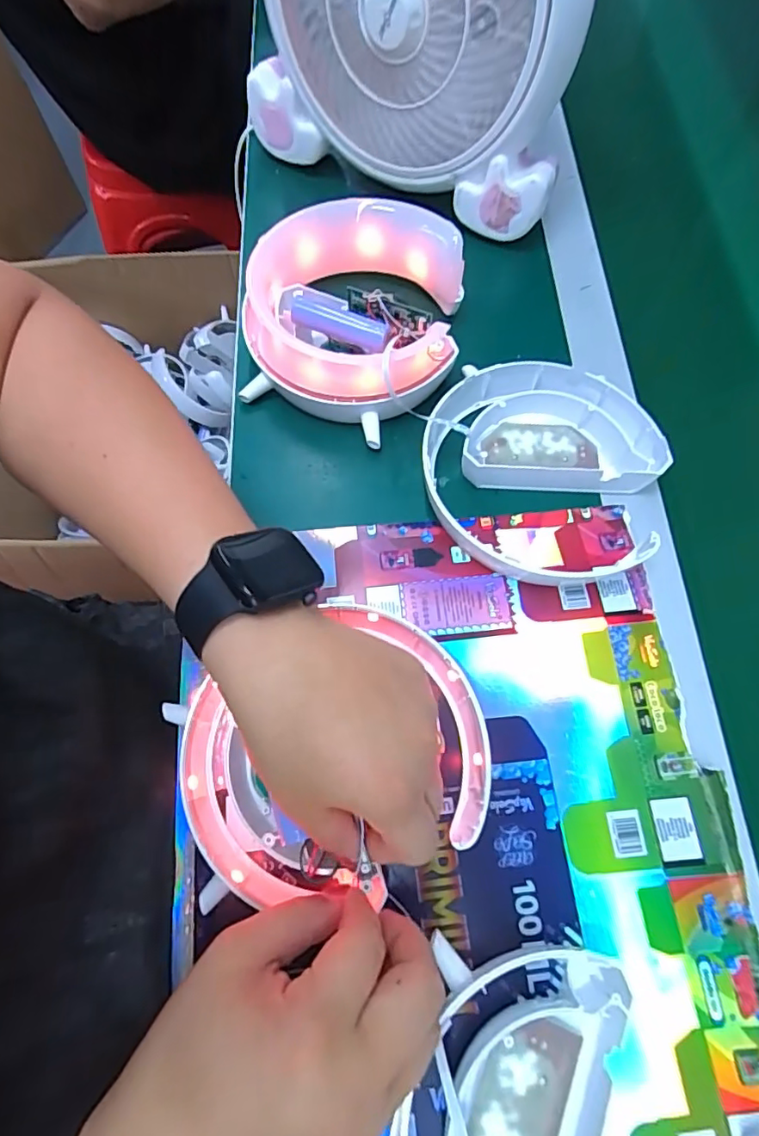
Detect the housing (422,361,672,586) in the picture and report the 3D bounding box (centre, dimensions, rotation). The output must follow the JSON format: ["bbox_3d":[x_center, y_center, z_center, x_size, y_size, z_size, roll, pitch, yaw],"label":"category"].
[{"bbox_3d":[0.107,-0.068,0.351,0.150,0.024,0.138,5,70,0],"label":"housing"}]

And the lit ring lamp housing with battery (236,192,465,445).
[{"bbox_3d":[-0.018,-0.176,0.376,0.147,0.053,0.155,22,71,6],"label":"lit ring lamp housing with battery"}]

